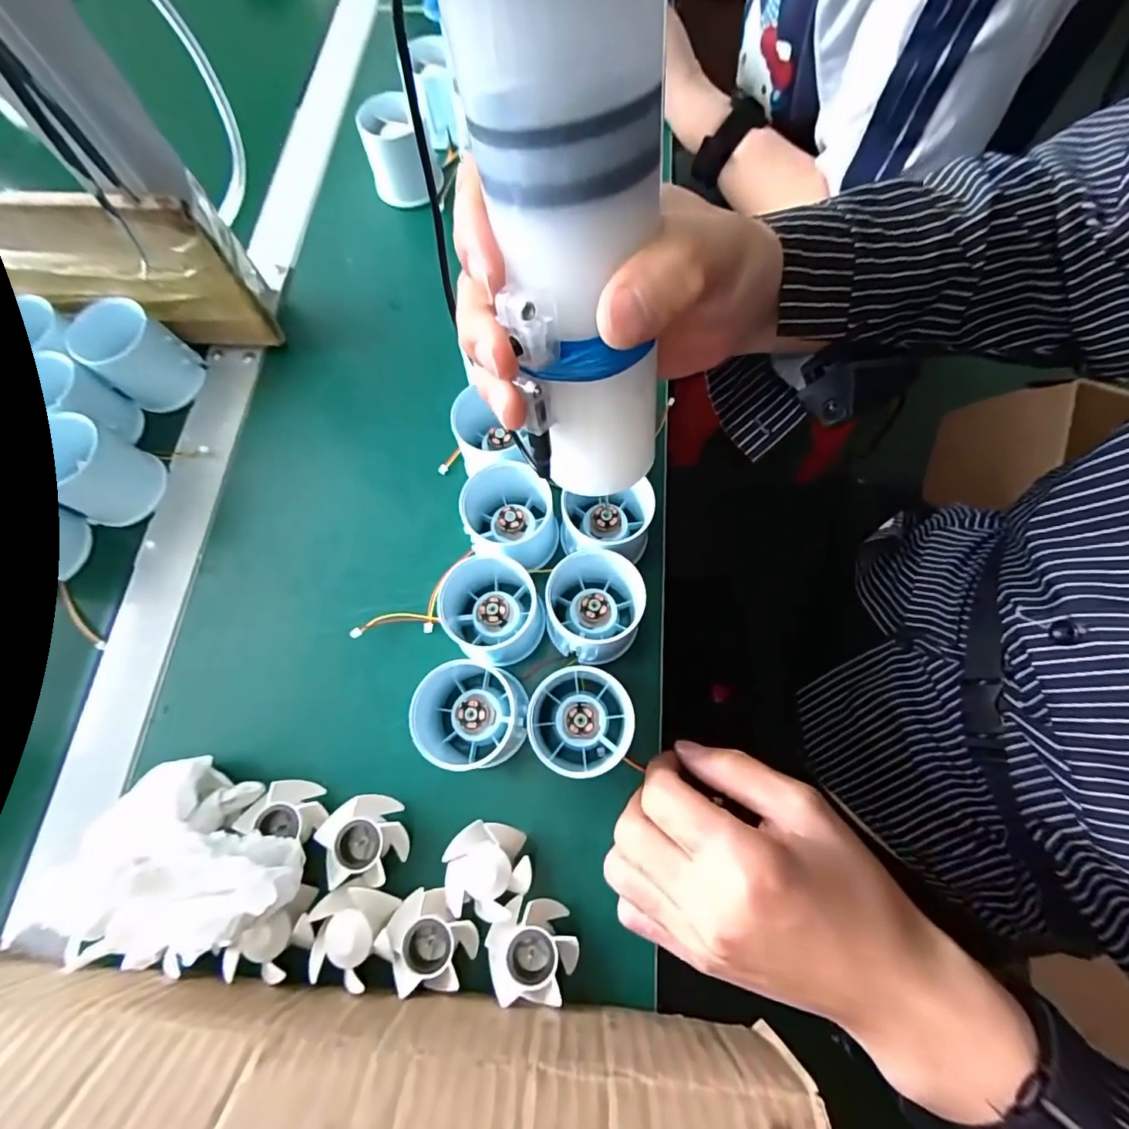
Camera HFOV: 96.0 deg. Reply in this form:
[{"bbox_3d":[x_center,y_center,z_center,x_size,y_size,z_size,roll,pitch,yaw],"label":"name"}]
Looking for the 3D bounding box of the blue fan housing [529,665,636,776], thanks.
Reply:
[{"bbox_3d":[0.009,0.087,0.279,0.057,0.040,0.055,-1,71,2],"label":"blue fan housing"}]

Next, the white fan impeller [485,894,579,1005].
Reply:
[{"bbox_3d":[-0.015,0.188,0.248,0.042,0.021,0.039,1,71,3],"label":"white fan impeller"}]

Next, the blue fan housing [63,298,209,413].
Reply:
[{"bbox_3d":[-0.292,-0.143,0.350,0.052,0.055,0.052,-1,71,2],"label":"blue fan housing"}]

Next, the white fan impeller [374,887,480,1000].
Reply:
[{"bbox_3d":[-0.067,0.185,0.248,0.042,0.019,0.041,-1,71,2],"label":"white fan impeller"}]

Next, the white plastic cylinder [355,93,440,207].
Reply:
[{"bbox_3d":[-0.130,-0.326,0.404,0.052,0.060,0.055,-18,71,-4],"label":"white plastic cylinder"}]

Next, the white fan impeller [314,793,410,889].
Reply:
[{"bbox_3d":[-0.104,0.144,0.266,0.038,0.022,0.042,-24,72,-6],"label":"white fan impeller"}]

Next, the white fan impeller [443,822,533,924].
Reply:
[{"bbox_3d":[-0.039,0.156,0.262,0.041,0.020,0.042,-1,71,2],"label":"white fan impeller"}]

